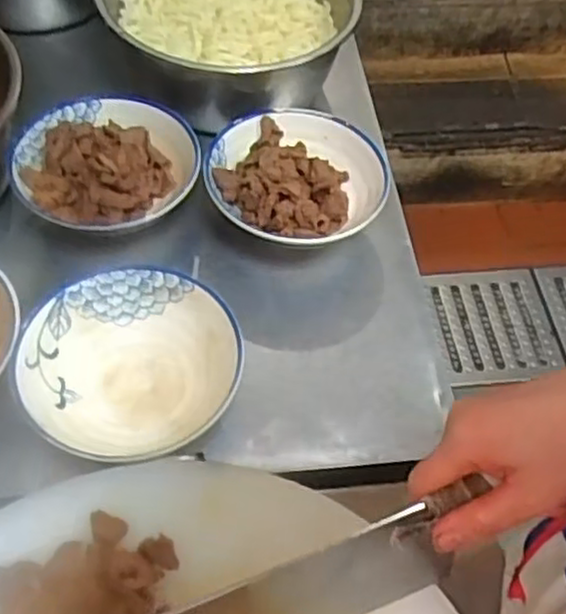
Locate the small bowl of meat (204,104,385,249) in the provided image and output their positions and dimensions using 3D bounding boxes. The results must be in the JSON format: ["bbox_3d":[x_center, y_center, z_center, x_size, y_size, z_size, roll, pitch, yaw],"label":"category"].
[{"bbox_3d":[0.011,-0.112,0.692,0.161,0.060,0.163,2,56,-3],"label":"small bowl of meat"}]

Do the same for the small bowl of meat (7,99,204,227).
[{"bbox_3d":[-0.163,-0.135,0.684,0.170,0.058,0.156,-9,57,-10],"label":"small bowl of meat"}]

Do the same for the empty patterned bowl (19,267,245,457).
[{"bbox_3d":[-0.120,0.047,0.571,0.159,0.066,0.147,2,56,-3],"label":"empty patterned bowl"}]

